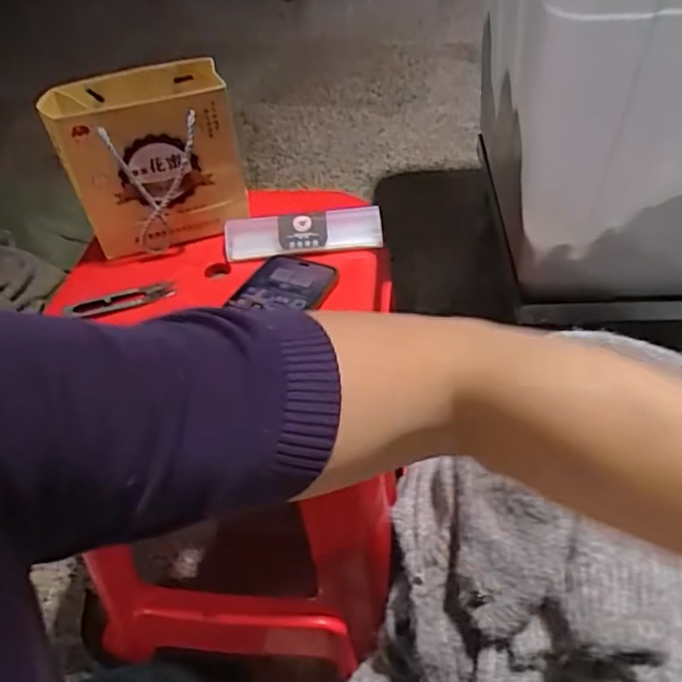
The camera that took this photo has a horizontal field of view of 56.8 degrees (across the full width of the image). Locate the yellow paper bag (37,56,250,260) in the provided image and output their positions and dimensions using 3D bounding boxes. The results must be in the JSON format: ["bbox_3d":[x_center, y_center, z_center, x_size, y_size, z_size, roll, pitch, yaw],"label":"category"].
[{"bbox_3d":[-0.184,-0.178,0.620,0.161,0.142,0.093,-15,44,-9],"label":"yellow paper bag"}]

